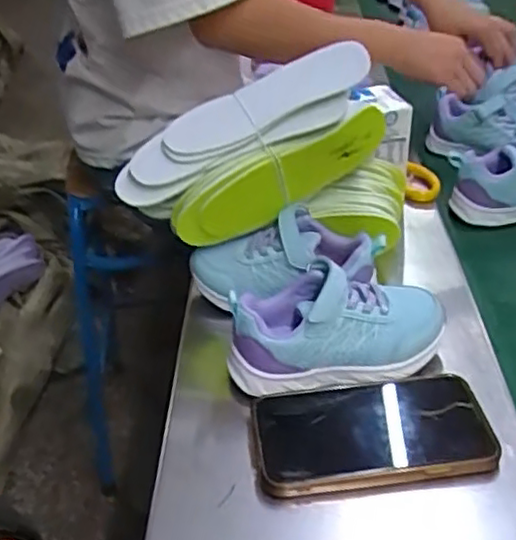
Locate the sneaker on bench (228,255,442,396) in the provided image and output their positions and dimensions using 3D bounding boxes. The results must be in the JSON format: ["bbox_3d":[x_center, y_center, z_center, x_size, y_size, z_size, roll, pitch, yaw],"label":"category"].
[{"bbox_3d":[0.057,0.038,0.486,0.156,0.074,0.067,-9,36,-7],"label":"sneaker on bench"}]

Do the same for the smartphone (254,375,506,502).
[{"bbox_3d":[0.075,0.107,0.443,0.149,0.020,0.084,-5,33,-4],"label":"smartphone"}]

